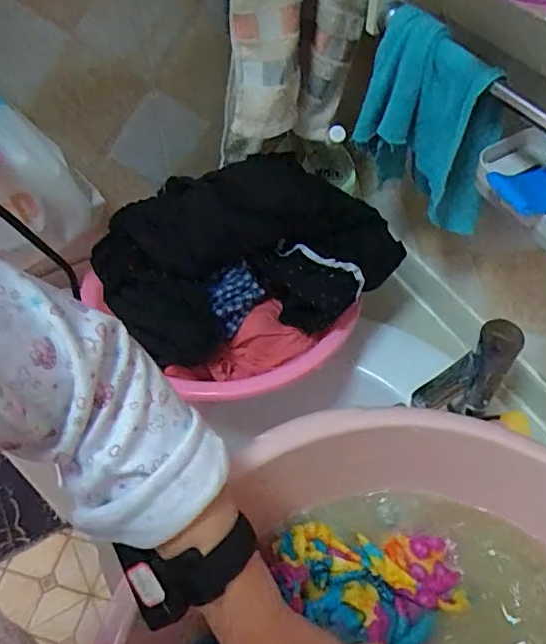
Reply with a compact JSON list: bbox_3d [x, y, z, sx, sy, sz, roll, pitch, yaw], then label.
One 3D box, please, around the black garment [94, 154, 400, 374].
[{"bbox_3d":[-0.026,-0.076,0.657,0.344,0.134,0.185,-15,55,-12],"label":"black garment"}]

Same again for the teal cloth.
[{"bbox_3d":[0.152,-0.190,0.564,0.145,0.175,0.057,36,61,24],"label":"teal cloth"}]

